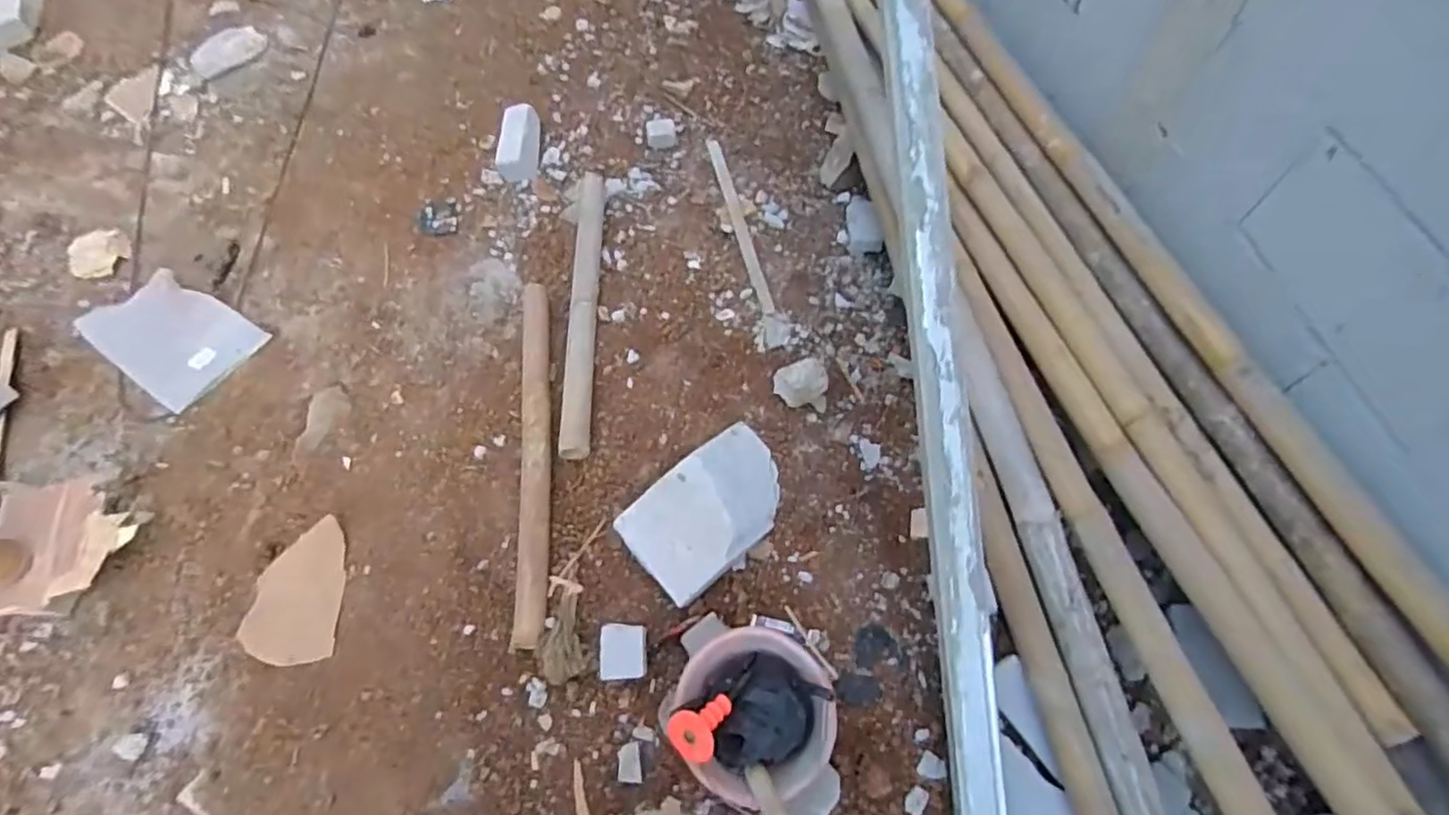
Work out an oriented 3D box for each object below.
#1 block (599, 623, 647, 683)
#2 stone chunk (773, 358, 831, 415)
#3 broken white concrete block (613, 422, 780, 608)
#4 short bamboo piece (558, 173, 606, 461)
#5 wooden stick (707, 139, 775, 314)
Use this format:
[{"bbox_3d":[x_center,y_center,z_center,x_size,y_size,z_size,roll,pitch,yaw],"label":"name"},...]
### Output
[{"bbox_3d":[-0.179,0.440,1.208,0.080,0.043,0.092,-1,62,-1],"label":"block"},{"bbox_3d":[0.161,-0.044,1.422,0.117,0.107,0.076,-2,62,-2],"label":"stone chunk"},{"bbox_3d":[-0.026,0.195,1.294,0.336,0.089,0.208,-38,68,-20],"label":"broken white concrete block"},{"bbox_3d":[-0.324,-0.250,1.532,0.071,0.048,0.771,-1,61,-2],"label":"short bamboo piece"},{"bbox_3d":[0.034,-0.486,1.714,0.032,0.012,0.612,-11,63,-6],"label":"wooden stick"}]

